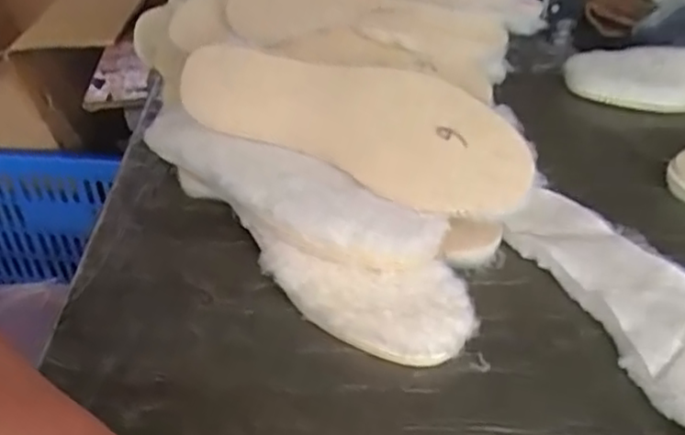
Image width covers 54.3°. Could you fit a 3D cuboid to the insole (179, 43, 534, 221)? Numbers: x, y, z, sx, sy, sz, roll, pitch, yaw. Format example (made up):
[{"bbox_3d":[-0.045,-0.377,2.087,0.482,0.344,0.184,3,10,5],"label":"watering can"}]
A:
[{"bbox_3d":[0.004,-0.076,0.513,0.277,0.093,0.027,23,23,12],"label":"insole"}]

